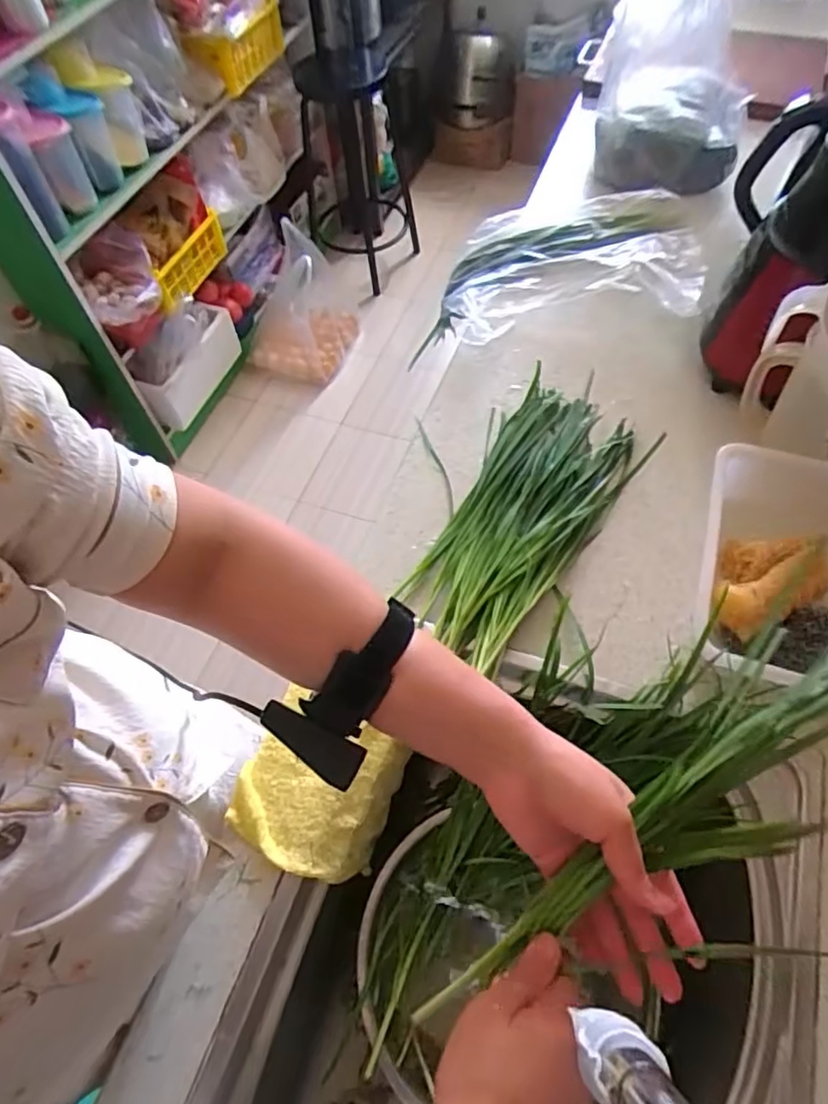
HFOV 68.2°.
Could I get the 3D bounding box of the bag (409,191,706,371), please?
[{"bbox_3d":[0.213,-0.417,0.890,0.432,0.058,0.244,-10,59,-2],"label":"bag"}]

